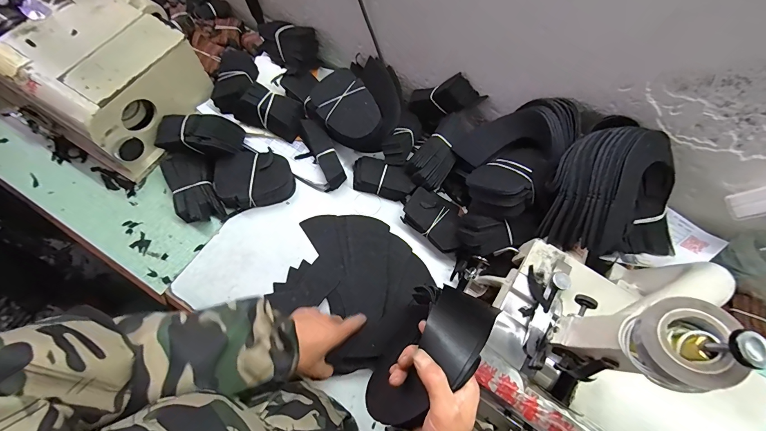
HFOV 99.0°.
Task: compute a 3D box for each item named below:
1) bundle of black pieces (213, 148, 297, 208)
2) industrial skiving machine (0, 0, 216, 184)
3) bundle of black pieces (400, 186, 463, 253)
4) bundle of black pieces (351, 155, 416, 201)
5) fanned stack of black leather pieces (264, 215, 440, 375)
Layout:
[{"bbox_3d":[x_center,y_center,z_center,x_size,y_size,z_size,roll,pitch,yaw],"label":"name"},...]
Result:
[{"bbox_3d":[-0.232,-0.068,0.588,0.136,0.040,0.097,-11,72,-5],"label":"bundle of black pieces"},{"bbox_3d":[-0.521,-0.312,0.510,0.348,0.303,0.279,30,73,8],"label":"industrial skiving machine"},{"bbox_3d":[0.090,0.013,0.582,0.117,0.050,0.067,41,75,11],"label":"bundle of black pieces"},{"bbox_3d":[0.000,-0.063,0.608,0.120,0.043,0.070,15,72,3],"label":"bundle of black pieces"},{"bbox_3d":[-0.054,0.101,0.541,0.234,0.055,0.215,41,75,11],"label":"fanned stack of black leather pieces"}]

